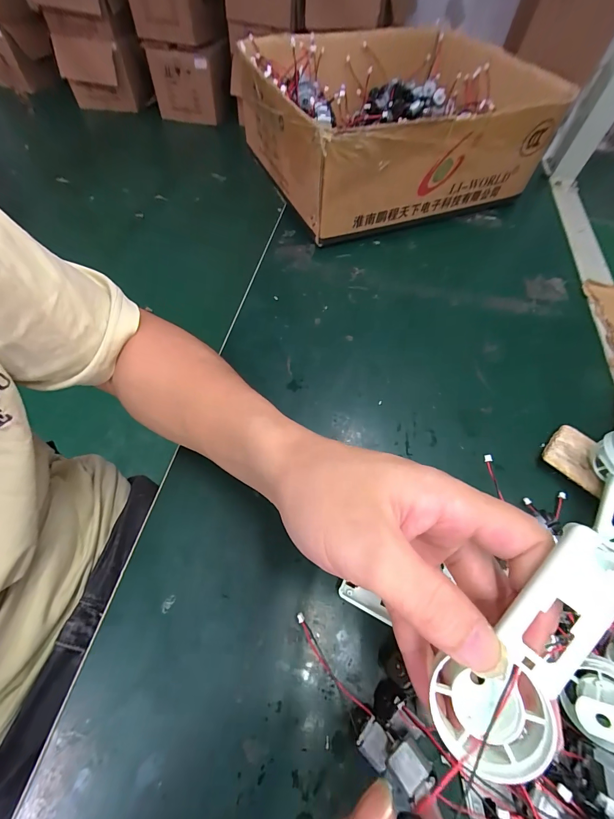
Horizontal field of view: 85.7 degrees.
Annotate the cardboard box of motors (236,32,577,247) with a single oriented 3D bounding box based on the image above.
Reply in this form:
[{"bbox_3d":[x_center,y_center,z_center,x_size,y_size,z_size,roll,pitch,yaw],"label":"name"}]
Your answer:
[{"bbox_3d":[0.120,-0.421,0.490,0.390,0.127,0.331,-21,63,-15],"label":"cardboard box of motors"}]

